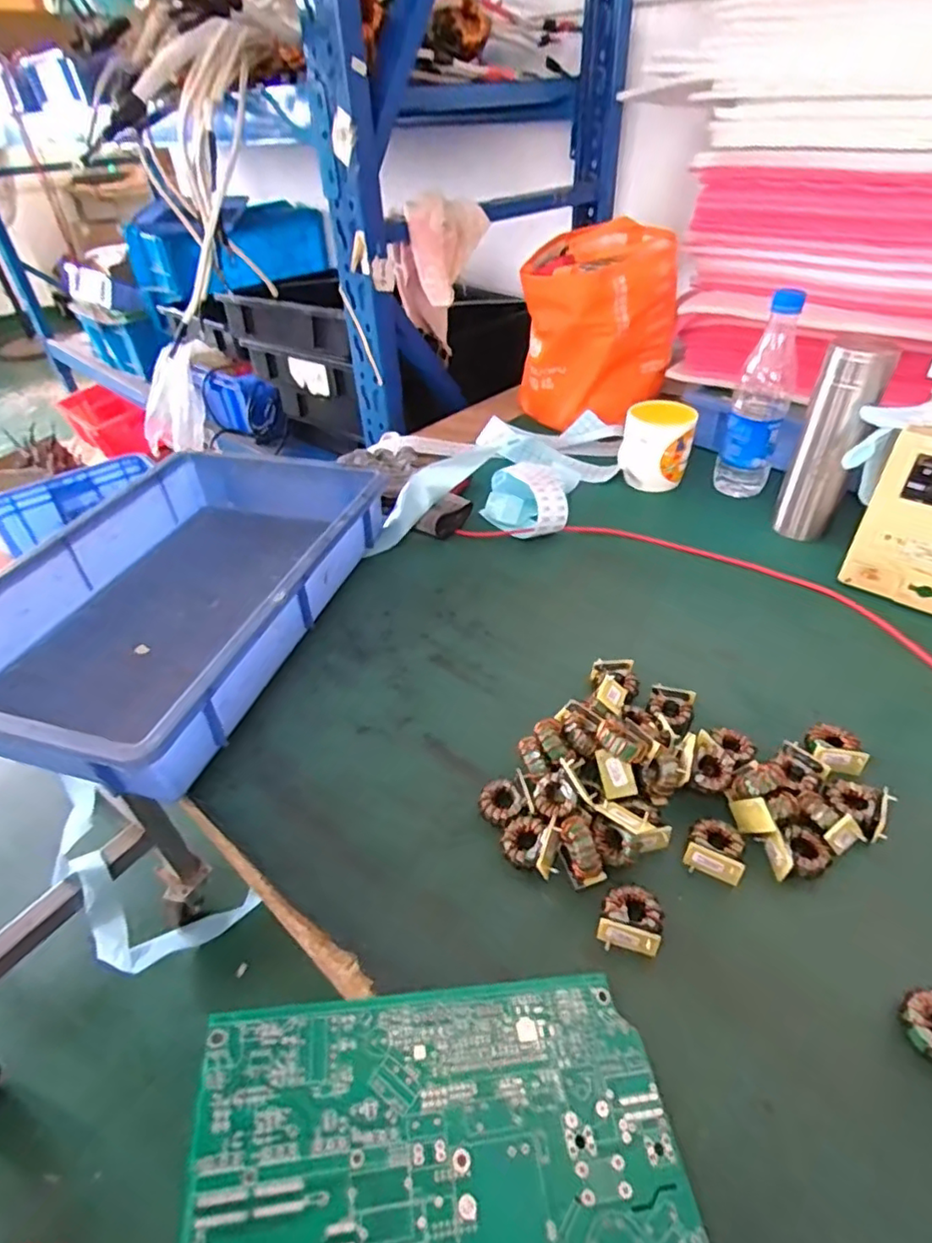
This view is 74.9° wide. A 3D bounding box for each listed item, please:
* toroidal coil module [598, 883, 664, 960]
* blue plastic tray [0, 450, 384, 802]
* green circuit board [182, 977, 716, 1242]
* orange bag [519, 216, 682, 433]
[{"bbox_3d":[0.103,0.187,0.381,0.037,0.017,0.037,11,42,16],"label":"toroidal coil module"},{"bbox_3d":[-0.277,-0.038,0.606,0.277,0.089,0.440,10,42,14],"label":"blue plastic tray"},{"bbox_3d":[-0.004,0.258,0.268,0.221,0.004,0.171,3,39,-15],"label":"green circuit board"},{"bbox_3d":[0.199,-0.429,0.901,0.190,0.218,0.228,24,47,28],"label":"orange bag"}]

